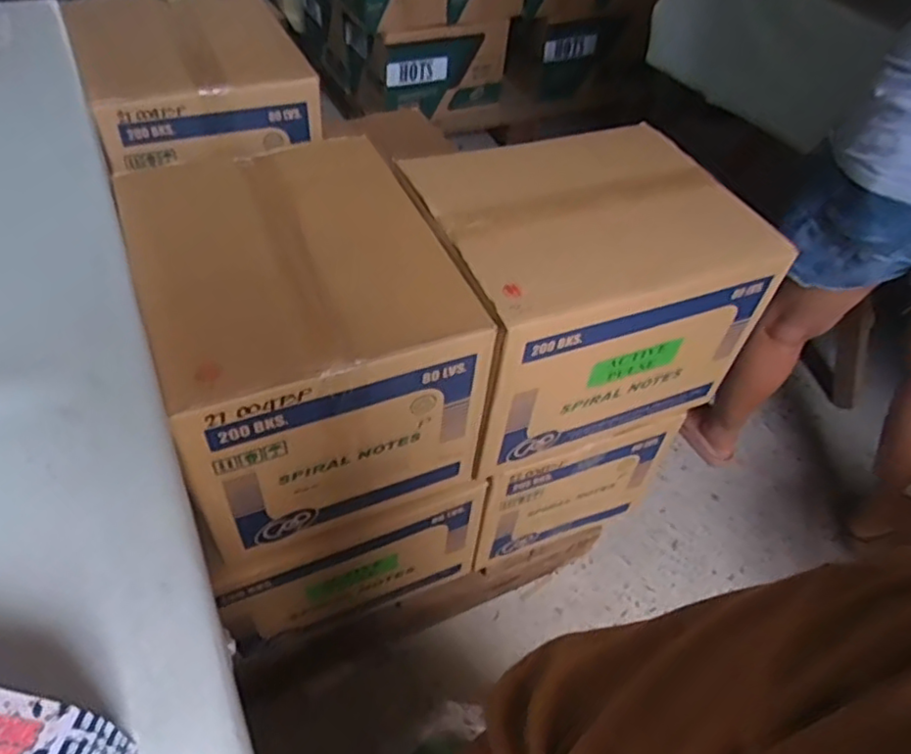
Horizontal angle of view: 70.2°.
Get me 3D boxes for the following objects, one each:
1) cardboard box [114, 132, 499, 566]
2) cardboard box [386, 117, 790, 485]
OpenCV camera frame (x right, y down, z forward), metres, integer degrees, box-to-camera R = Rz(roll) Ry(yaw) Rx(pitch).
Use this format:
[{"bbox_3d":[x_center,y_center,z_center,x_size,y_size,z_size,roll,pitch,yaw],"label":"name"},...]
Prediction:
[{"bbox_3d":[-0.185,-0.050,0.814,0.318,0.302,0.376,-15,52,-19],"label":"cardboard box"},{"bbox_3d":[0.151,-0.137,0.911,0.386,0.283,0.371,-15,52,-19],"label":"cardboard box"}]

